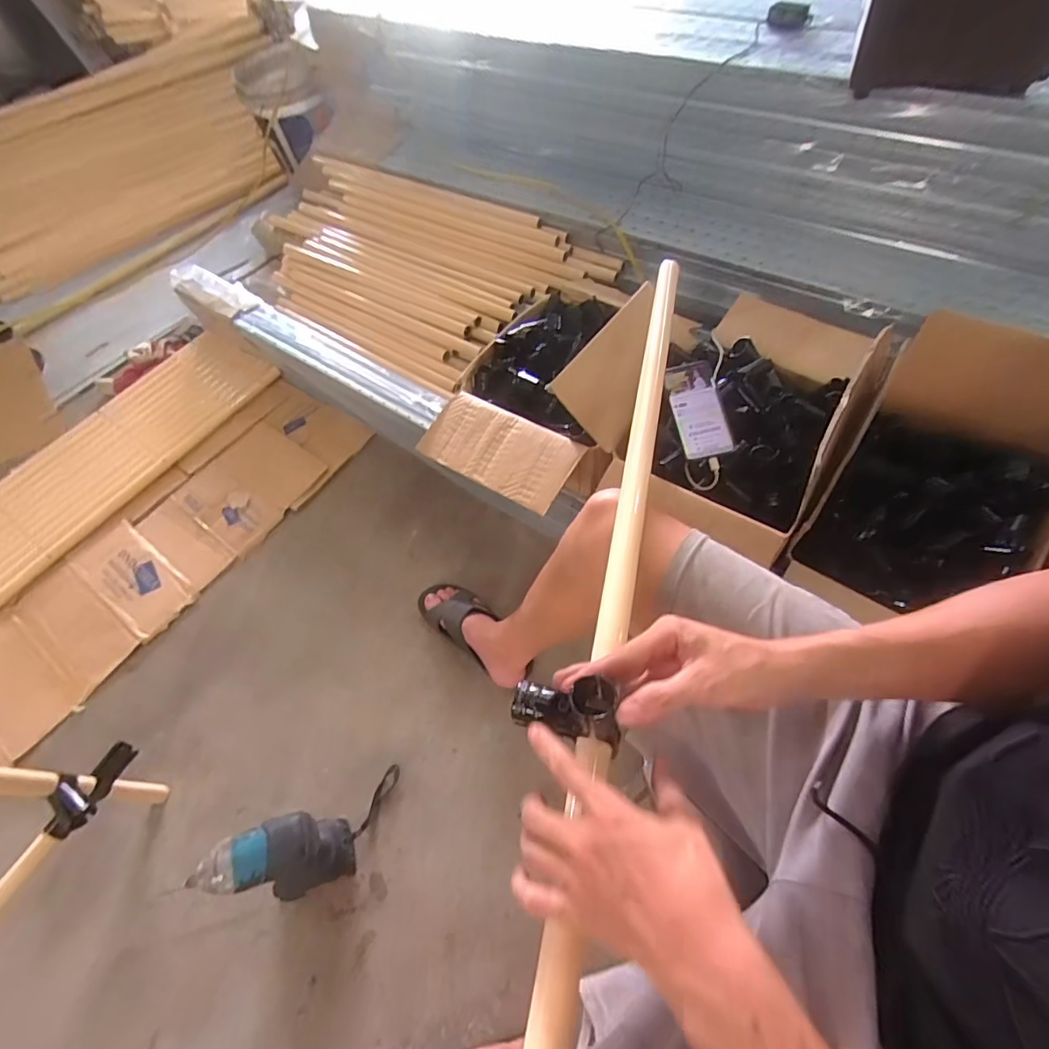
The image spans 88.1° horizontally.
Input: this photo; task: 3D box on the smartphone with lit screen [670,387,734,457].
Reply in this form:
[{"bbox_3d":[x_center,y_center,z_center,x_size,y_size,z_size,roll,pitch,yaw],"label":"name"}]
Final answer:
[{"bbox_3d":[0.267,-0.158,0.815,0.070,0.026,0.113,-9,60,-2],"label":"smartphone with lit screen"}]

